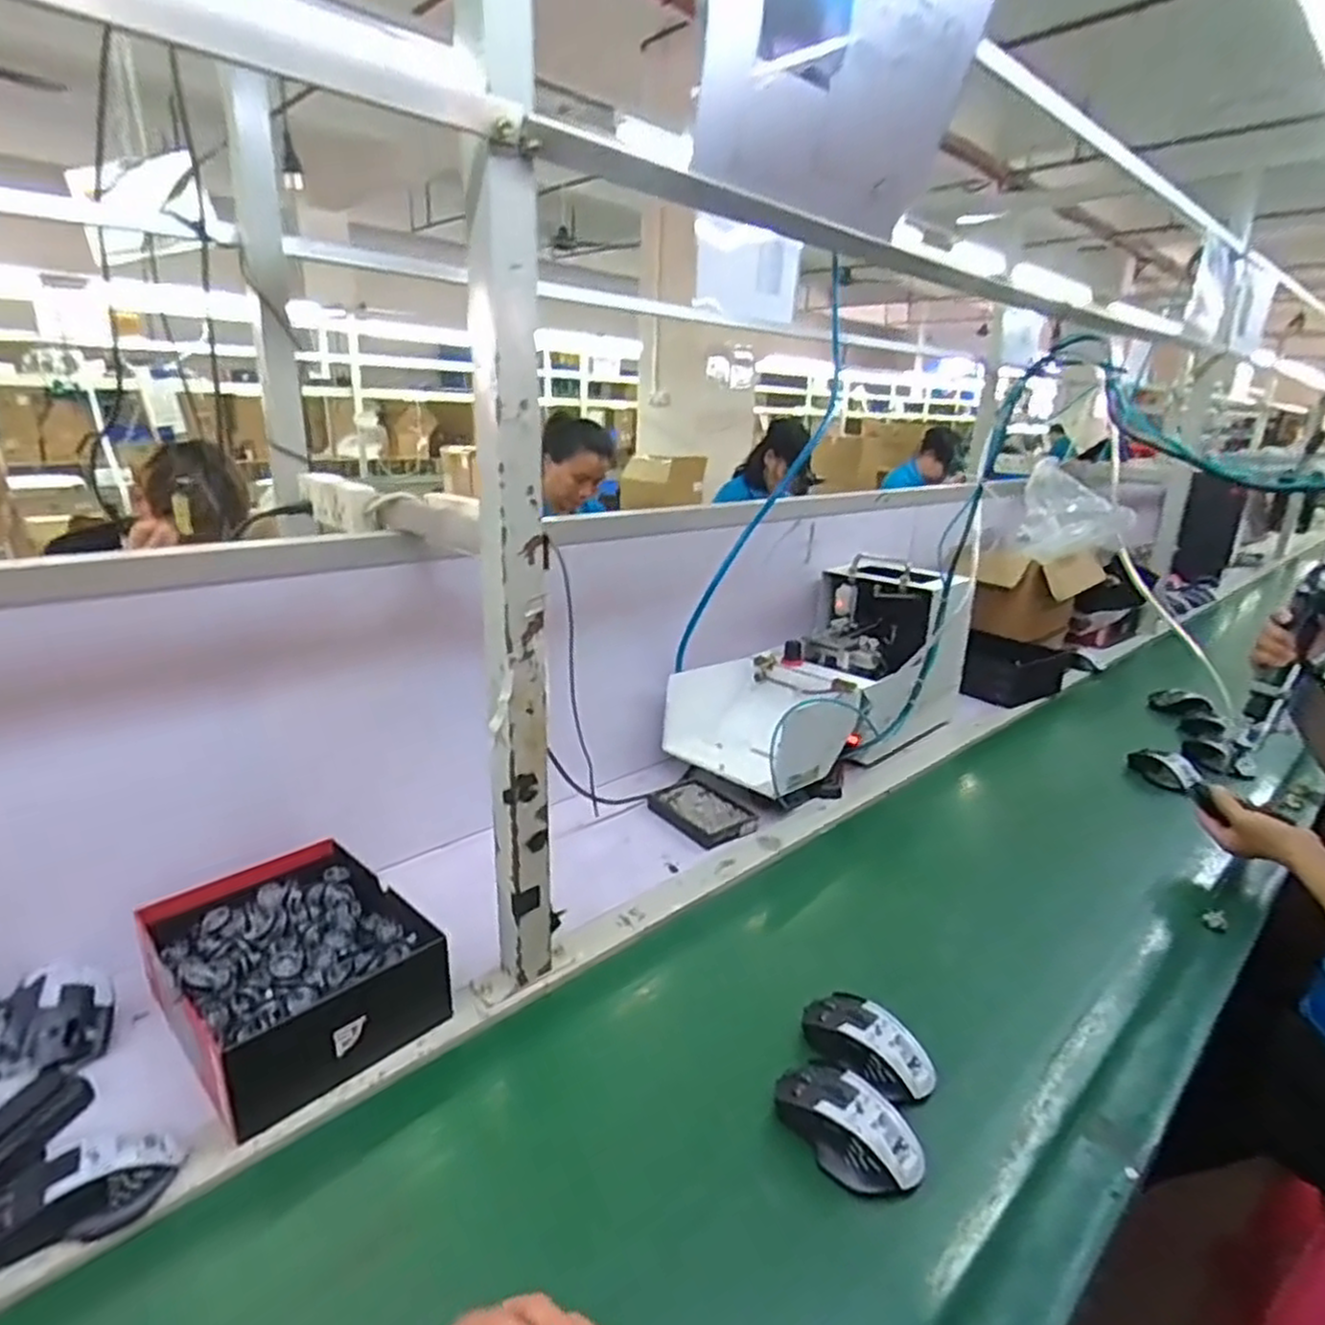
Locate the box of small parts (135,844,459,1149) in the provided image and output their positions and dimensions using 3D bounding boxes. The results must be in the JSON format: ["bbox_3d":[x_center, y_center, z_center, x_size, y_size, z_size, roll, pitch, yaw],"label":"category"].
[{"bbox_3d":[-0.337,0.277,0.687,0.192,0.079,0.244,-17,27,-42],"label":"box of small parts"}]

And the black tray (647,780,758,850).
[{"bbox_3d":[0.056,0.207,1.049,0.093,0.017,0.139,-13,24,-36],"label":"black tray"}]

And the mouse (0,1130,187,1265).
[{"bbox_3d":[-0.398,0.358,0.511,0.111,0.032,0.068,-16,27,-42],"label":"mouse"}]

